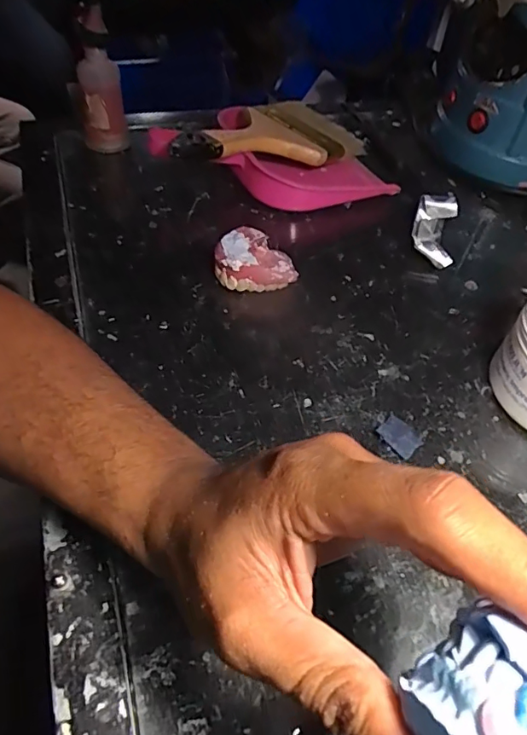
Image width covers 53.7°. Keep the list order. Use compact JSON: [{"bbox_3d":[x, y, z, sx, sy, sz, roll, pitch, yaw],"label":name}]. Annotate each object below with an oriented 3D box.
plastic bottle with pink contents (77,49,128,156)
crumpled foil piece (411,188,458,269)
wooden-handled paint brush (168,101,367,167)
[{"bbox_3d":[-0.149,-0.244,0.478,0.040,0.087,0.035,-9,53,-13],"label":"plastic bottle with pink contents"},{"bbox_3d":[0.144,-0.116,0.439,0.032,0.029,0.072,14,51,5],"label":"crumpled foil piece"},{"bbox_3d":[0.003,-0.207,0.466,0.091,0.023,0.221,40,45,23],"label":"wooden-handled paint brush"}]

